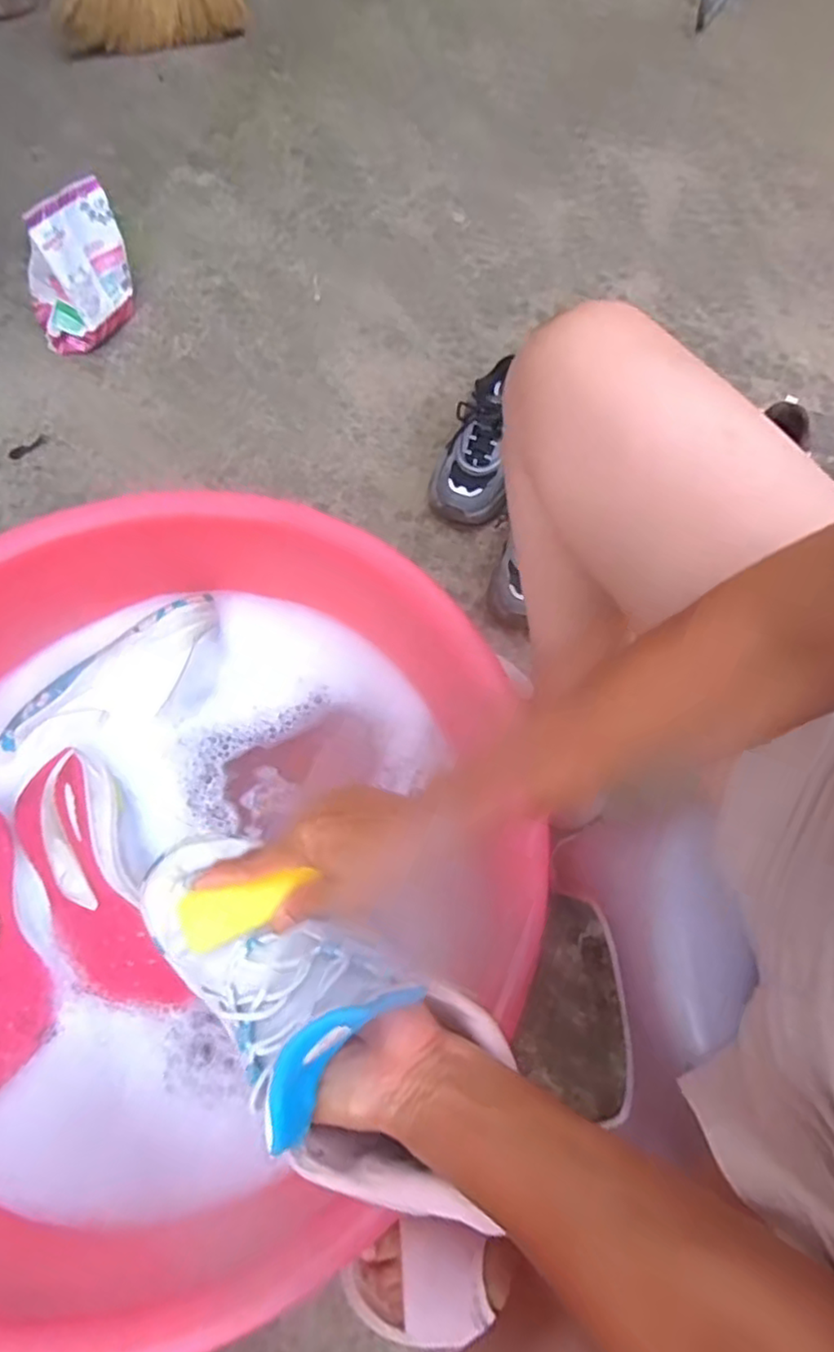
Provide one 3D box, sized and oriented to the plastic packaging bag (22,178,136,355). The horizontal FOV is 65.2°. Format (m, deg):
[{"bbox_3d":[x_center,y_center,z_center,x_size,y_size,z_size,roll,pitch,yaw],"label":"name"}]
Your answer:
[{"bbox_3d":[-0.557,-0.662,1.055,0.108,0.203,0.172,15,57,17],"label":"plastic packaging bag"}]

